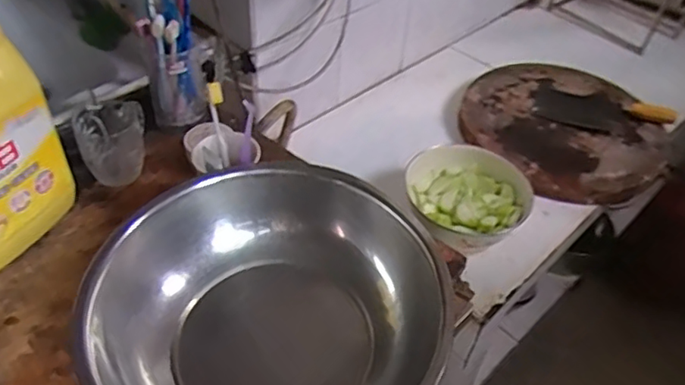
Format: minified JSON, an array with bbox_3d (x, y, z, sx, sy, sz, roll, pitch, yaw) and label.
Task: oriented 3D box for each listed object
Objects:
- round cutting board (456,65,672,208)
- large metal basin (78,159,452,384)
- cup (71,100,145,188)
[{"bbox_3d":[0.440,-0.128,1.163,0.391,0.051,0.381,2,44,-2],"label":"round cutting board"},{"bbox_3d":[-0.077,0.127,0.575,0.307,0.112,0.334,2,44,-2],"label":"large metal basin"},{"bbox_3d":[-0.304,-0.068,0.773,0.077,0.085,0.090,-4,44,-9],"label":"cup"}]

